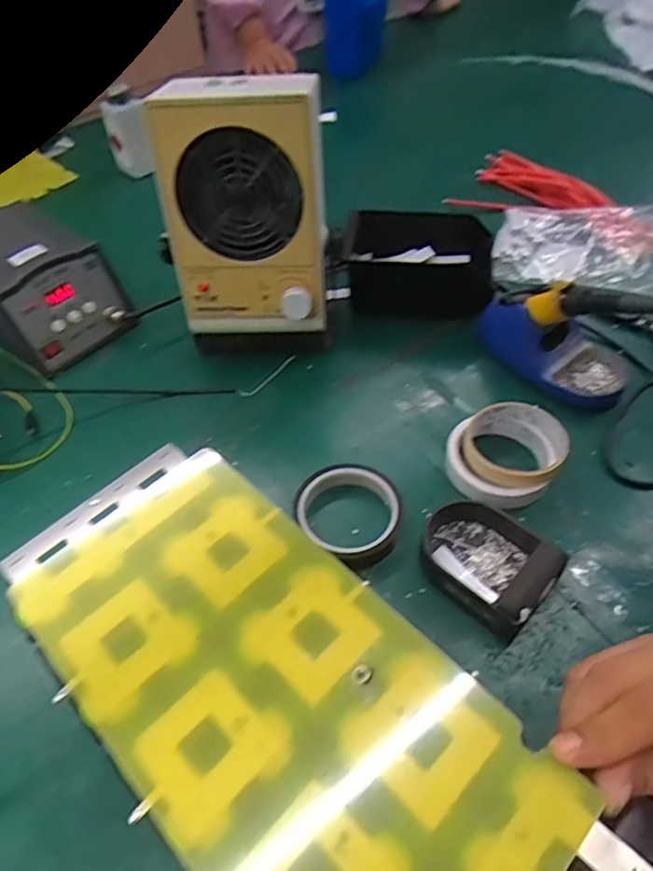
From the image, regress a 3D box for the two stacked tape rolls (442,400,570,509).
[{"bbox_3d":[0.159,0.017,0.505,0.099,0.035,0.091,-1,52,2],"label":"two stacked tape rolls"}]

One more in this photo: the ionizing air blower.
[{"bbox_3d":[-0.070,-0.203,0.566,0.150,0.246,0.124,4,52,6],"label":"ionizing air blower"}]

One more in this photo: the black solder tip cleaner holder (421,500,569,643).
[{"bbox_3d":[0.123,0.097,0.446,0.099,0.032,0.077,37,62,27],"label":"black solder tip cleaner holder"}]

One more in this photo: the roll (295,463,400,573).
[{"bbox_3d":[0.018,0.066,0.487,0.089,0.023,0.086,-1,52,2],"label":"roll"}]

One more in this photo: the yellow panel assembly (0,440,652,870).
[{"bbox_3d":[-0.027,0.120,0.273,0.315,0.004,0.137,36,62,29],"label":"yellow panel assembly"}]

